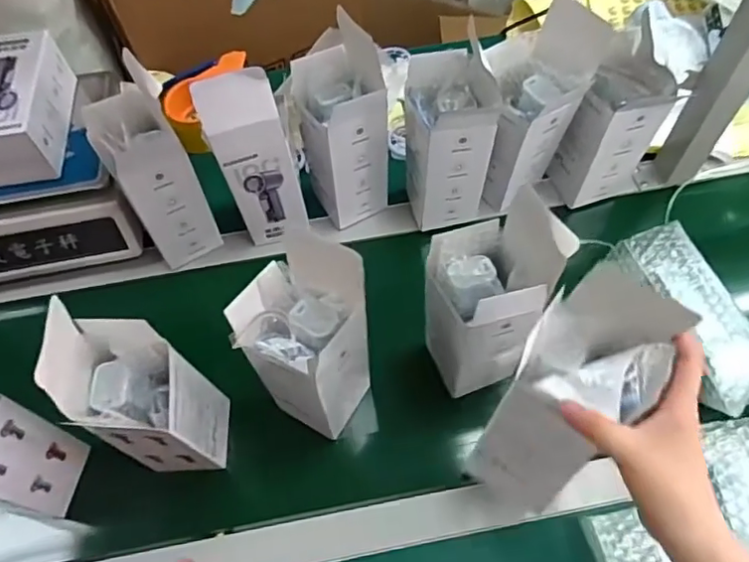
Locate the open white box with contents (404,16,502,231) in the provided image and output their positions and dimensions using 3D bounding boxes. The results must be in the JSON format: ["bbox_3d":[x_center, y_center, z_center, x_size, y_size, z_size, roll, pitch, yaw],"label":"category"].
[{"bbox_3d":[0.082,-0.151,0.638,0.089,0.187,0.094,-3,61,1],"label":"open white box with contents"}]

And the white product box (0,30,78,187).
[{"bbox_3d":[-0.386,-0.192,0.621,0.087,0.066,0.163,-7,61,-1],"label":"white product box"}]

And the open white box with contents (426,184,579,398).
[{"bbox_3d":[0.101,0.020,0.503,0.087,0.212,0.103,-16,62,-6],"label":"open white box with contents"}]

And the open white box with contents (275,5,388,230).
[{"bbox_3d":[-0.036,-0.166,0.640,0.084,0.210,0.093,-27,63,-11],"label":"open white box with contents"}]

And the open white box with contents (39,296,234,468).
[{"bbox_3d":[-0.191,0.097,0.479,0.071,0.219,0.085,-4,61,1],"label":"open white box with contents"}]

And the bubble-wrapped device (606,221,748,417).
[{"bbox_3d":[0.326,0.033,0.581,0.070,0.035,0.200,-16,62,-6],"label":"bubble-wrapped device"}]

